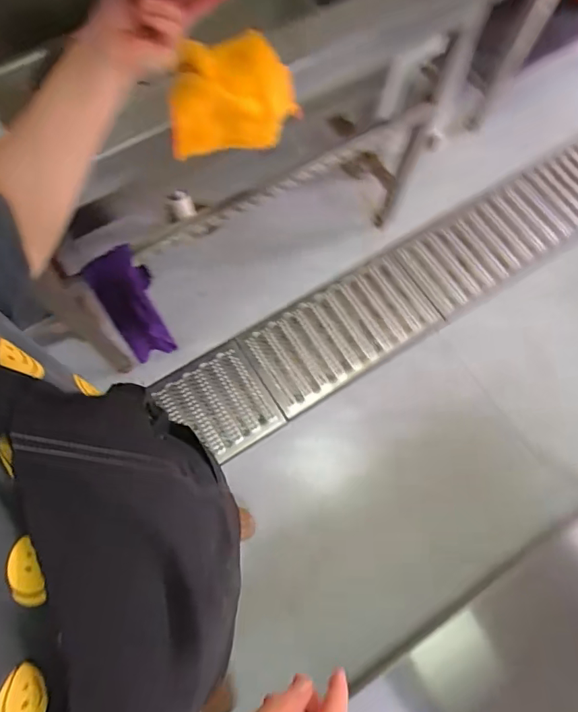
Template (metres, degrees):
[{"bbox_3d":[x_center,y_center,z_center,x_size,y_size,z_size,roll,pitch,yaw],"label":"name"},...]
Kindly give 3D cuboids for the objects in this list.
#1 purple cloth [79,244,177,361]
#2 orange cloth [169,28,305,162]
[{"bbox_3d":[-0.345,-0.092,1.116,0.135,0.439,0.067,-36,77,-13],"label":"purple cloth"},{"bbox_3d":[-0.089,-0.393,0.740,0.199,0.142,0.112,-16,73,-7],"label":"orange cloth"}]

